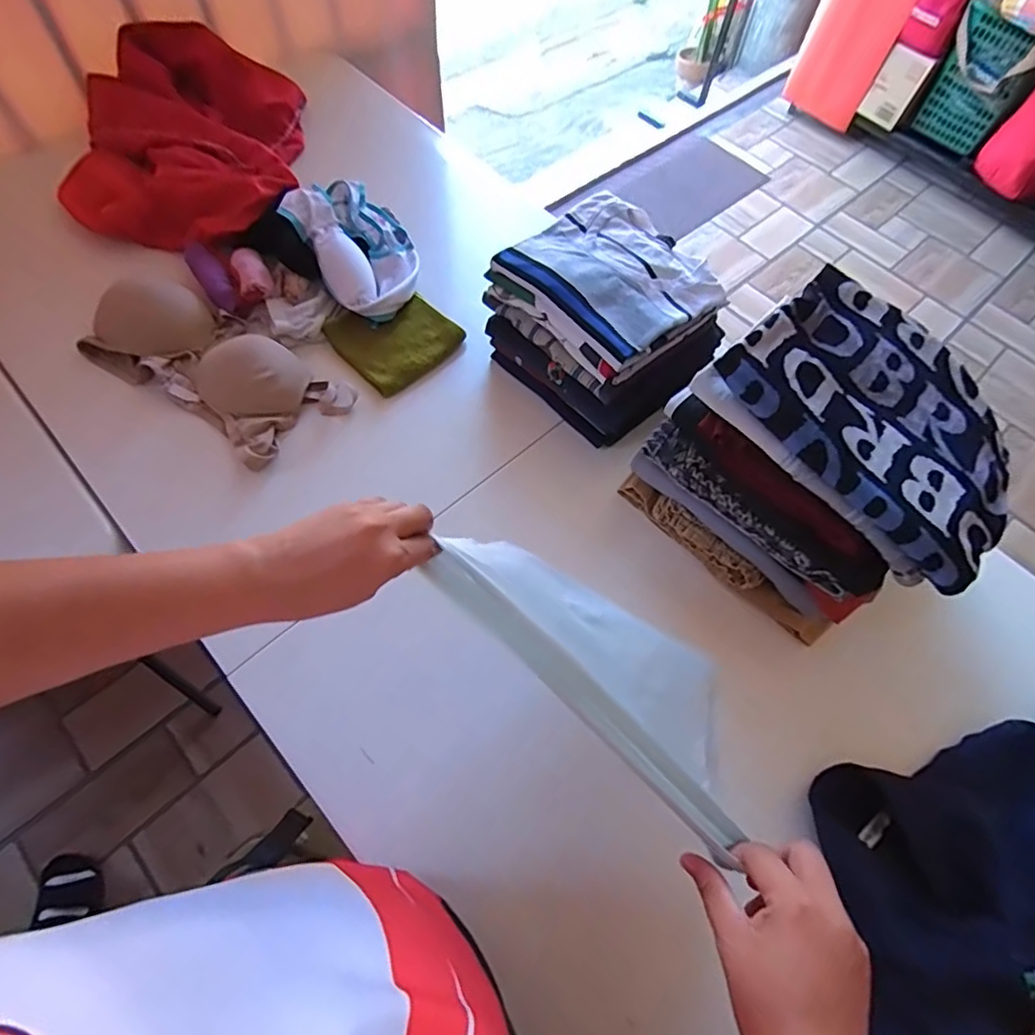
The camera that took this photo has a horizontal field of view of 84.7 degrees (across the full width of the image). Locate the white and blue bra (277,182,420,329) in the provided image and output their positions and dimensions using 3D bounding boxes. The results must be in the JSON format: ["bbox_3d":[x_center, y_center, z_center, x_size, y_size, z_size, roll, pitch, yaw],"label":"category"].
[{"bbox_3d":[-0.214,-0.374,0.783,0.140,0.057,0.206,-32,70,-18],"label":"white and blue bra"}]

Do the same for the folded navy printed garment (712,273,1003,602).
[{"bbox_3d":[0.346,-0.096,0.522,0.217,0.067,0.271,-38,72,-19],"label":"folded navy printed garment"}]

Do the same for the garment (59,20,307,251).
[{"bbox_3d":[-0.476,-0.577,0.863,0.328,0.114,0.370,13,64,3],"label":"garment"}]

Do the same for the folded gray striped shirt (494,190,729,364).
[{"bbox_3d":[0.113,-0.288,0.655,0.184,0.023,0.208,-34,71,-18],"label":"folded gray striped shirt"}]

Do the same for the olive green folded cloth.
[{"bbox_3d":[-0.162,-0.242,0.763,0.143,0.018,0.137,-39,72,-20],"label":"olive green folded cloth"}]

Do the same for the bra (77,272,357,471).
[{"bbox_3d":[-0.383,-0.194,0.703,0.328,0.052,0.149,32,66,11],"label":"bra"}]

